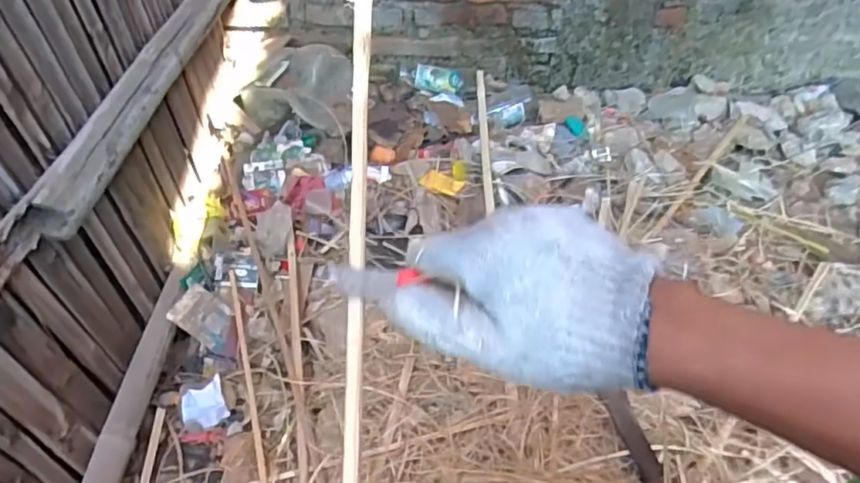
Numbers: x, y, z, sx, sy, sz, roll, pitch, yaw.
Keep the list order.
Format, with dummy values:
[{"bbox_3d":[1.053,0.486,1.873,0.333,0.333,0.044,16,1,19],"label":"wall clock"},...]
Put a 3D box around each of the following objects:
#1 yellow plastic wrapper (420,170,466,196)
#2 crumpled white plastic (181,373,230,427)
[{"bbox_3d":[0.023,-0.111,1.148,0.076,0.008,0.042,23,65,8],"label":"yellow plastic wrapper"},{"bbox_3d":[-0.335,0.239,0.891,0.065,0.040,0.055,-15,46,-13],"label":"crumpled white plastic"}]

